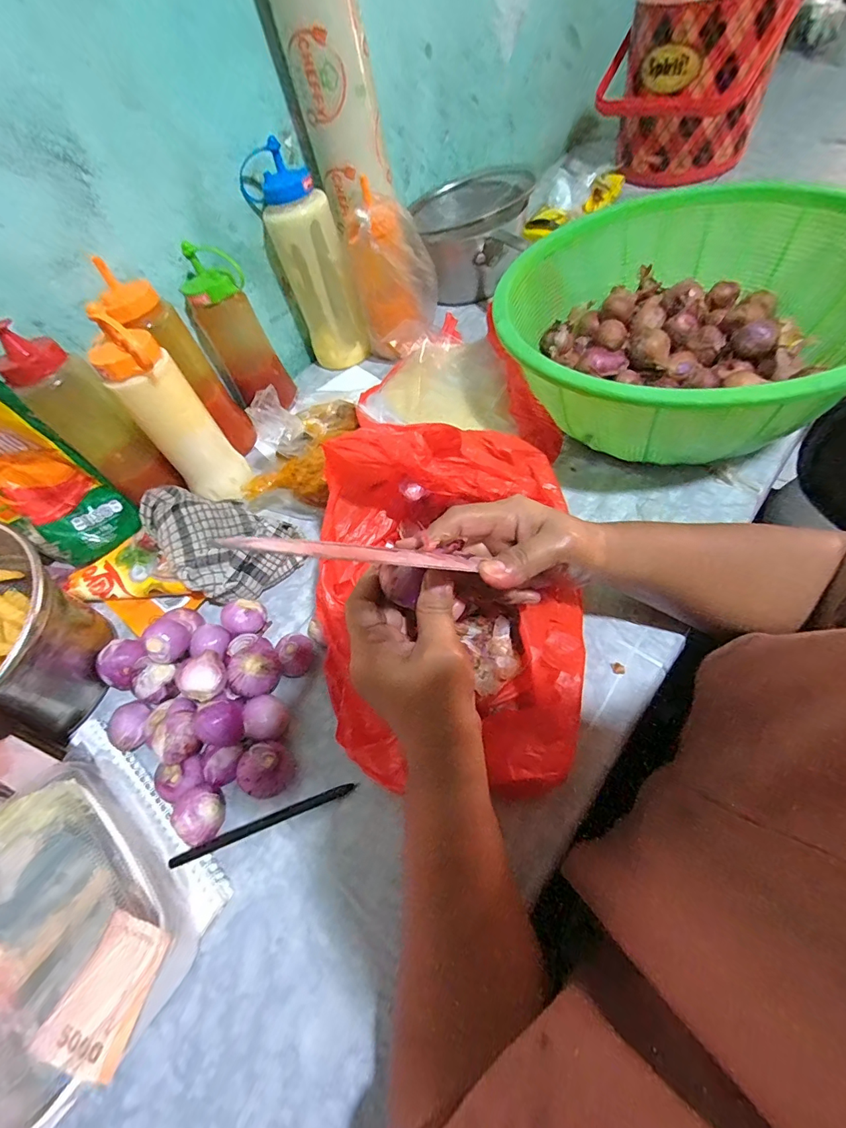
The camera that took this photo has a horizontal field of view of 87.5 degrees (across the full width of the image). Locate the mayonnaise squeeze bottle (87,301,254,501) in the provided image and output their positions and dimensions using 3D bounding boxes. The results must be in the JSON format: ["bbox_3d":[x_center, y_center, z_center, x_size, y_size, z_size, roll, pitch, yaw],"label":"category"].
[{"bbox_3d":[-0.261,-0.155,0.472,0.070,0.197,0.066,-34,57,-12],"label":"mayonnaise squeeze bottle"}]

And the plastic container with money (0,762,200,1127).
[{"bbox_3d":[-0.238,0.234,0.293,0.193,0.062,0.123,32,67,27],"label":"plastic container with money"}]

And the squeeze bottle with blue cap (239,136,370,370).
[{"bbox_3d":[-0.144,-0.393,0.599,0.093,0.227,0.080,-21,55,-2],"label":"squeeze bottle with blue cap"}]

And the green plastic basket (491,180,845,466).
[{"bbox_3d":[0.258,-0.239,0.453,0.347,0.164,0.346,-1,57,11],"label":"green plastic basket"}]

